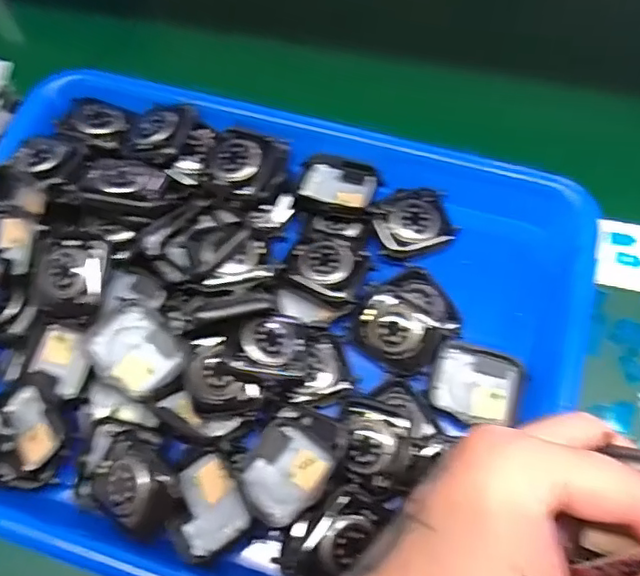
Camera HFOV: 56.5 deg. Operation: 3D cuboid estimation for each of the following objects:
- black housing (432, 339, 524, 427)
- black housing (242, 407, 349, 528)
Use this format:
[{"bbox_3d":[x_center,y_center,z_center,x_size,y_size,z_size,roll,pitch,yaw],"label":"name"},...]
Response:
[{"bbox_3d":[0.078,0.048,0.295,0.043,0.008,0.036,15,68,9],"label":"black housing"},{"bbox_3d":[-0.013,0.080,0.273,0.038,0.013,0.052,30,71,14],"label":"black housing"}]

